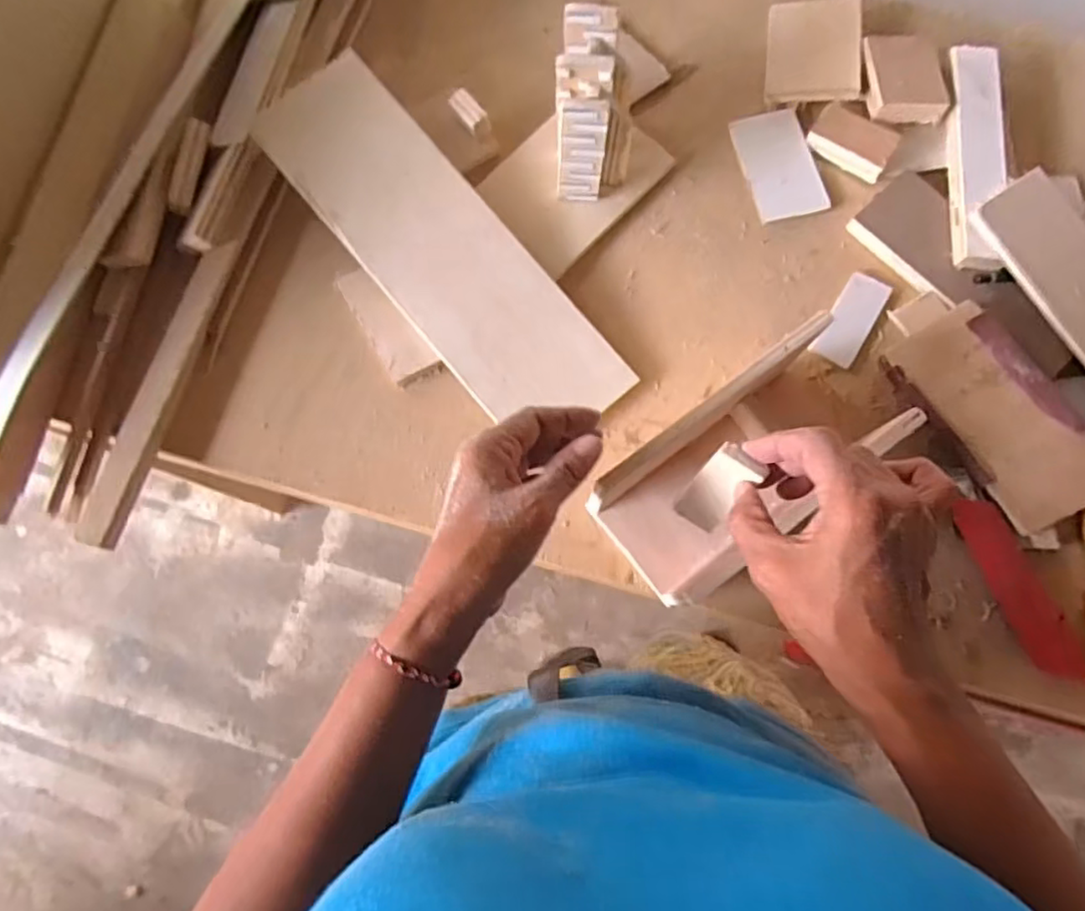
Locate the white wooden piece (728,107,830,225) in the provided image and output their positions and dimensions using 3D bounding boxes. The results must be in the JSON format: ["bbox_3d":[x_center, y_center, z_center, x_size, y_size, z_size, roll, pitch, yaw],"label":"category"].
[{"bbox_3d":[0.185,-0.229,0.519,0.053,0.009,0.091,-14,77,-1],"label":"white wooden piece"}]

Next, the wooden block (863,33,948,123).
[{"bbox_3d":[0.276,-0.289,0.505,0.054,0.011,0.071,2,77,3],"label":"wooden block"}]

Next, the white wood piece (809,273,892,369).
[{"bbox_3d":[0.228,-0.100,0.487,0.031,0.009,0.070,33,80,9],"label":"white wood piece"}]

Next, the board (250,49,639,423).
[{"bbox_3d":[-0.072,-0.151,0.485,0.104,0.009,0.319,-40,87,-8],"label":"board"}]

